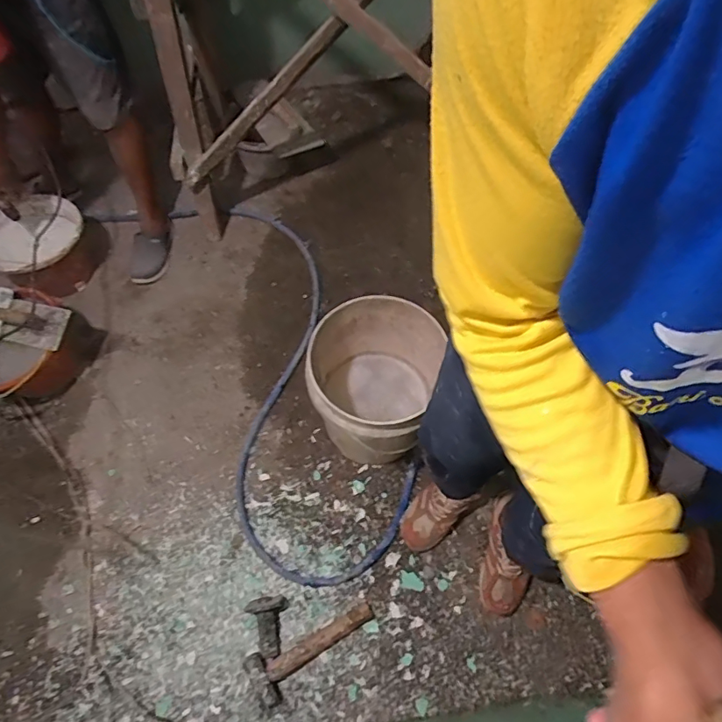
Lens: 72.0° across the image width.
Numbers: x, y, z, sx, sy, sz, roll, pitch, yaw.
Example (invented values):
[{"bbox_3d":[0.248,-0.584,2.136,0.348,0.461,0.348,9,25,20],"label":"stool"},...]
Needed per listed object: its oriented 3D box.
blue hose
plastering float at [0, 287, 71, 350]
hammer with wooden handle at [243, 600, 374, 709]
[{"bbox_3d":[-0.271,-0.036,1.427,0.512,0.043,1.333,-27,68,-11],"label":"blue hose"},{"bbox_3d":[-0.856,-0.111,1.229,0.237,0.072,0.134,14,67,7],"label":"plastering float"},{"bbox_3d":[-0.102,0.638,1.106,0.291,0.036,0.108,-23,85,-19],"label":"hammer with wooden handle"}]

